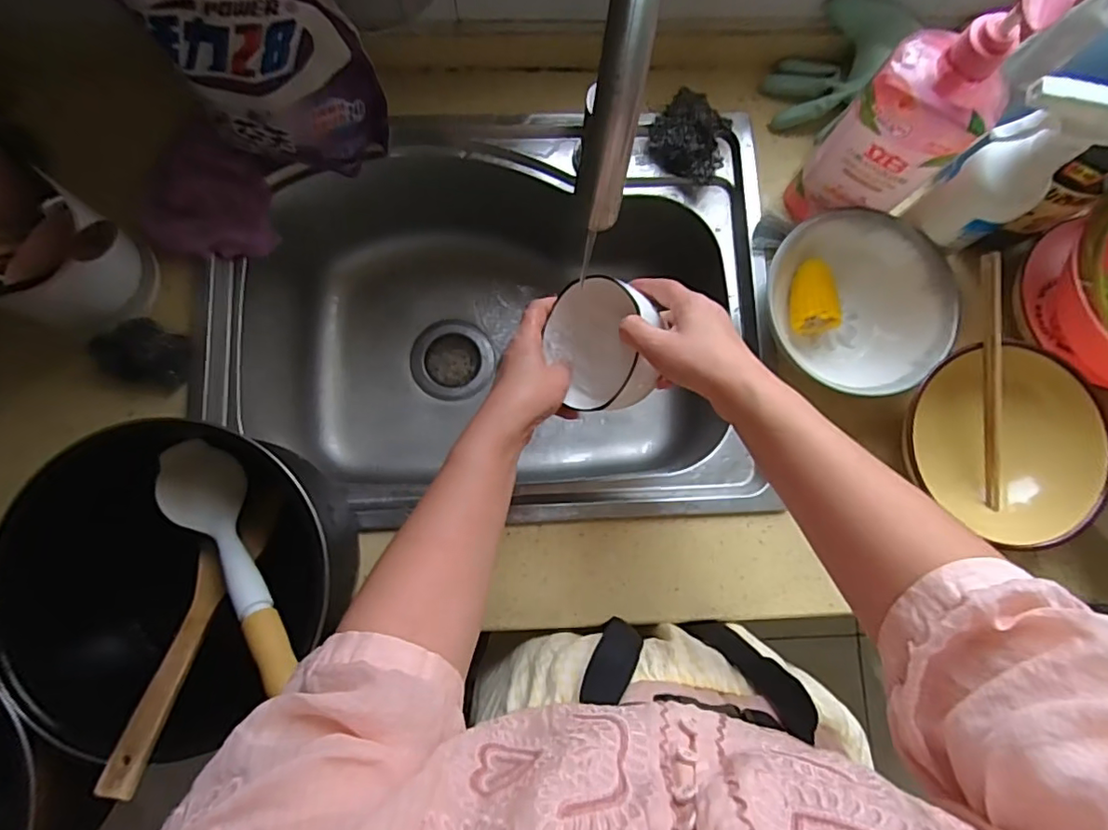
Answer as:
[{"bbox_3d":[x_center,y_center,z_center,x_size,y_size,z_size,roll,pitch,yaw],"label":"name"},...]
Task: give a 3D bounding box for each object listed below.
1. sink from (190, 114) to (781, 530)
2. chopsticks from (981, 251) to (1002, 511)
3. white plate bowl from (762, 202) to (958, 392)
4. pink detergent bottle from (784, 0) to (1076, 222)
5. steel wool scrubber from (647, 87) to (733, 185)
[{"bbox_3d":[-0.068,-0.087,0.668,0.558,0.212,0.401,1,82,-2],"label":"sink"},{"bbox_3d":[0.397,-0.026,0.514,0.012,0.015,0.235,-11,102,-4],"label":"chopsticks"},{"bbox_3d":[0.290,-0.107,0.551,0.157,0.056,0.176,-28,84,-6],"label":"white plate bowl"},{"bbox_3d":[0.291,-0.242,0.464,0.094,0.249,0.065,31,82,2],"label":"pink detergent bottle"},{"bbox_3d":[0.144,-0.289,0.596,0.082,0.045,0.070,38,82,3],"label":"steel wool scrubber"}]

